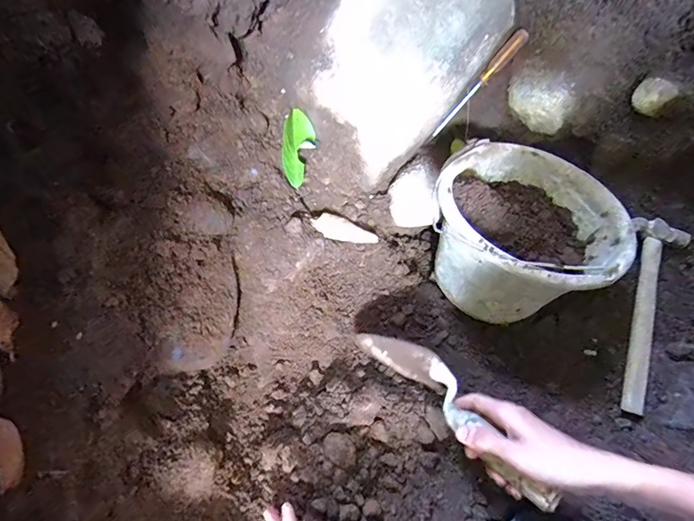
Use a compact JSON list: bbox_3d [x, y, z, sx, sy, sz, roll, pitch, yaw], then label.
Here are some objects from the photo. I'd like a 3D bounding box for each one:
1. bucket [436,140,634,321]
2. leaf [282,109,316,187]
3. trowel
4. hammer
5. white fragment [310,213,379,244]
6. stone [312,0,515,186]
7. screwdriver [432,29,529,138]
[{"bbox_3d":[0.235,-0.037,0.558,0.224,0.189,0.229,0,62,0],"label":"bucket"},{"bbox_3d":[-0.079,-0.178,0.619,0.052,0.028,0.129,13,79,-26],"label":"leaf"},{"bbox_3d":[0.121,0.168,0.472,0.049,0.075,0.273,-36,49,-17],"label":"trowel"},{"bbox_3d":[0.396,0.070,0.520,0.067,0.034,0.253,15,80,8],"label":"hammer"},{"bbox_3d":[-0.003,-0.045,0.588,0.098,0.017,0.031,18,62,-9],"label":"white fragment"},{"bbox_3d":[0.076,-0.309,0.618,0.222,0.358,0.140,41,28,12],"label":"stone"},{"bbox_3d":[0.206,-0.273,0.622,0.191,0.016,0.019,-48,66,19],"label":"screwdriver"}]

